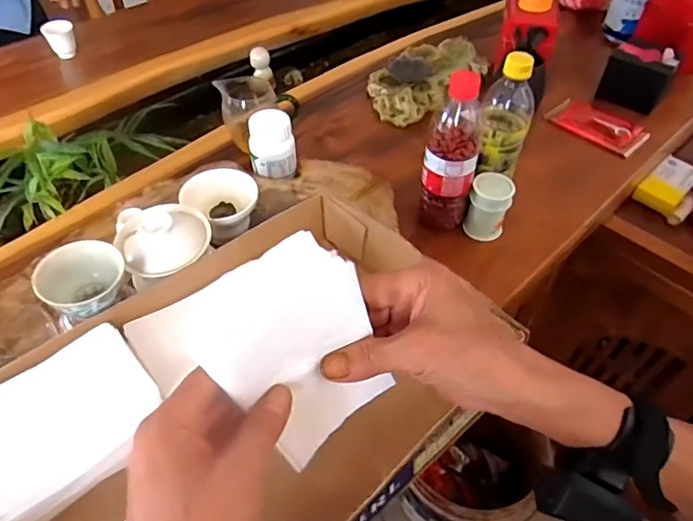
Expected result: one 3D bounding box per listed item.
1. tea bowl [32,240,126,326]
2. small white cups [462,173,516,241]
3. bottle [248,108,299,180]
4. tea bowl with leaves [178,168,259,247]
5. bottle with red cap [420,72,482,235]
[{"bbox_3d":[-0.236,0.023,0.472,0.075,0.044,0.067,-29,56,-24],"label":"tea bowl"},{"bbox_3d":[0.182,-0.068,0.669,0.052,0.075,0.048,17,51,12],"label":"small white cups"},{"bbox_3d":[-0.098,-0.152,0.688,0.062,0.072,0.051,-4,50,-5],"label":"bottle"},{"bbox_3d":[-0.138,-0.056,0.594,0.076,0.066,0.081,1,49,-1],"label":"tea bowl with leaves"},{"bbox_3d":[0.129,-0.127,0.629,0.065,0.193,0.056,15,51,11],"label":"bottle with red cap"}]

